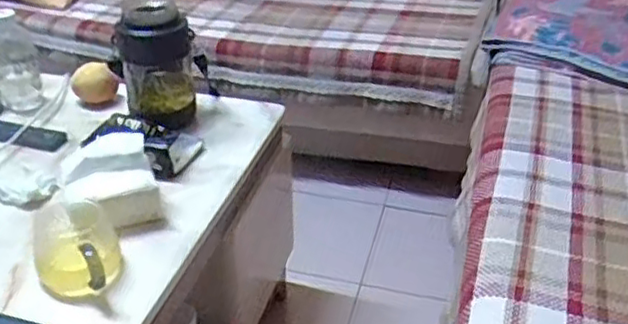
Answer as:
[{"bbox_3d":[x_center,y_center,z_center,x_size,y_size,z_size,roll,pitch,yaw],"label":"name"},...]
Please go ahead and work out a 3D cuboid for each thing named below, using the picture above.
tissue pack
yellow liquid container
[{"bbox_3d":[-0.273,0.030,0.892,0.114,0.091,0.104,-14,35,-21],"label":"tissue pack"},{"bbox_3d":[-0.287,0.105,0.803,0.097,0.069,0.132,-14,35,-20],"label":"yellow liquid container"}]

